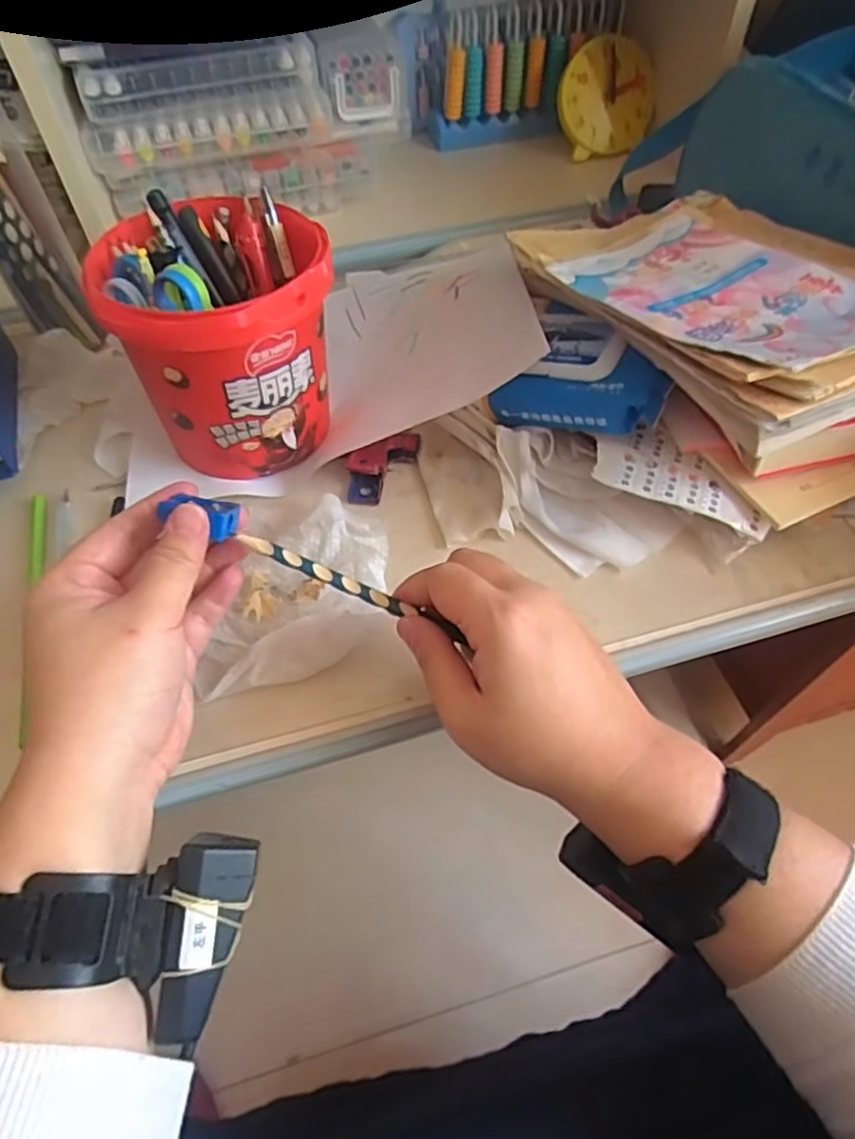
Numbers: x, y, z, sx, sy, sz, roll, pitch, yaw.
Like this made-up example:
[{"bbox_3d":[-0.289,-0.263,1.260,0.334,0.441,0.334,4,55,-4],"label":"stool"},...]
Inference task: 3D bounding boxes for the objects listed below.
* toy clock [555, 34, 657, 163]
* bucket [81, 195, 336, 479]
[{"bbox_3d":[0.172,-0.451,0.643,0.091,0.094,0.015,-26,20,4],"label":"toy clock"},{"bbox_3d":[-0.118,-0.139,0.414,0.112,0.121,0.122,0,55,0],"label":"bucket"}]

